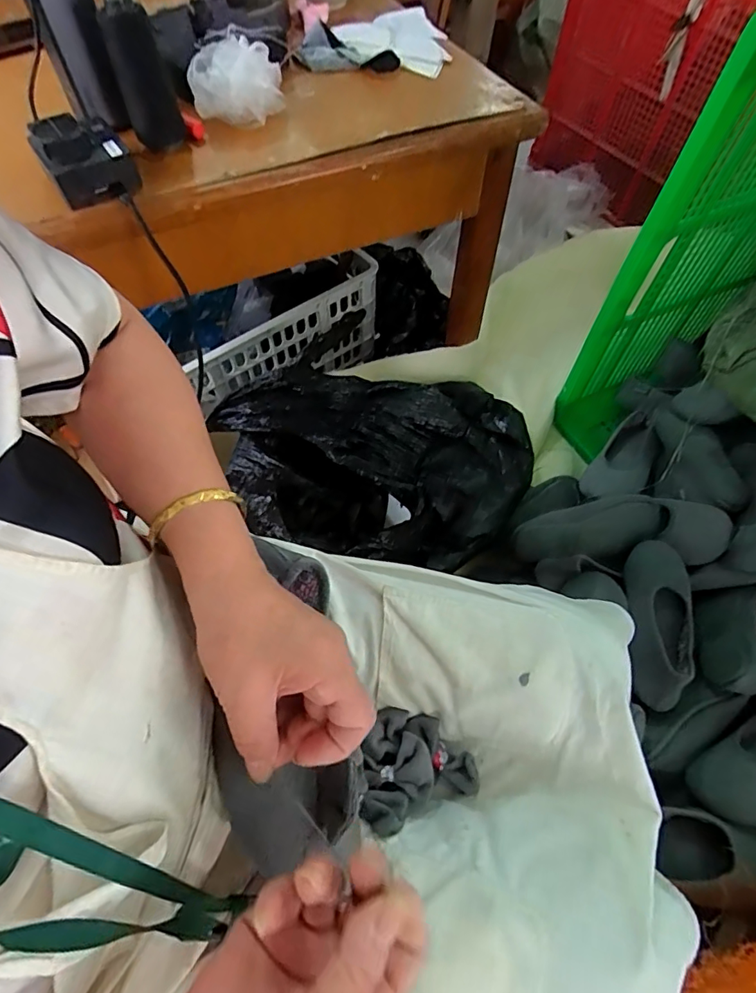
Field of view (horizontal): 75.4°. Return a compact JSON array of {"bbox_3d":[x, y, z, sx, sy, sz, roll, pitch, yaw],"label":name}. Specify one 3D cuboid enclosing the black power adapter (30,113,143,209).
[{"bbox_3d":[-0.265,-0.307,0.445,0.072,0.046,0.081,-29,65,-16],"label":"black power adapter"}]

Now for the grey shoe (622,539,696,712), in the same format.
[{"bbox_3d":[0.407,0.170,0.695,0.102,0.079,0.238,23,50,12],"label":"grey shoe"}]

